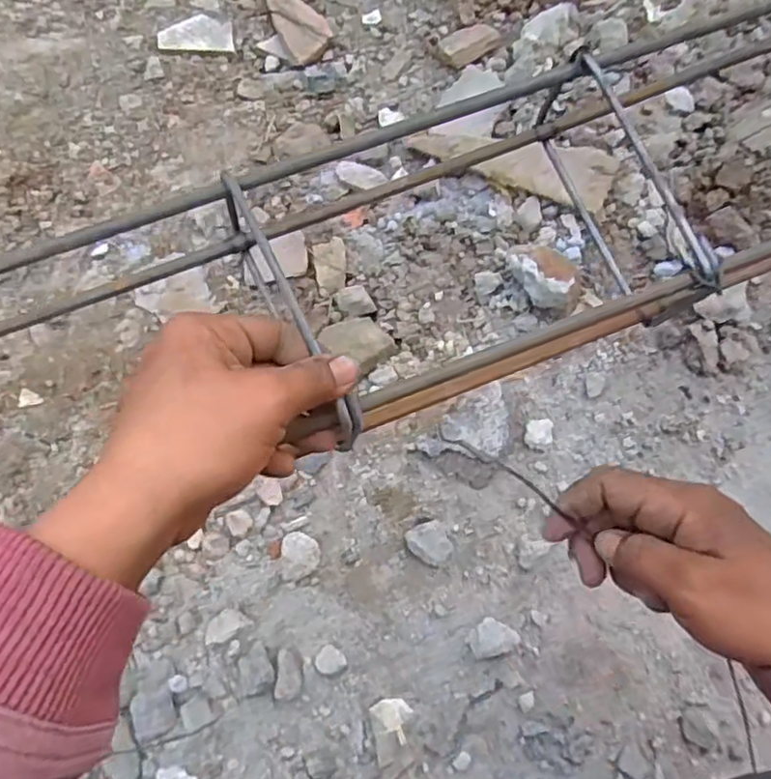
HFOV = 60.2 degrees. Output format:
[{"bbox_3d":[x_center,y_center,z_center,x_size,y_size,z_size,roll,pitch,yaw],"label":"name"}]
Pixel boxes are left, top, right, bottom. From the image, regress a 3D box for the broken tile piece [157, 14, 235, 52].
[{"bbox_3d":[-0.187,-0.353,0.660,0.072,0.009,0.045,-3,73,1],"label":"broken tile piece"}]

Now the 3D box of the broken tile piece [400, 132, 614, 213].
[{"bbox_3d":[0.113,-0.207,0.606,0.181,0.016,0.048,16,106,10],"label":"broken tile piece"}]

